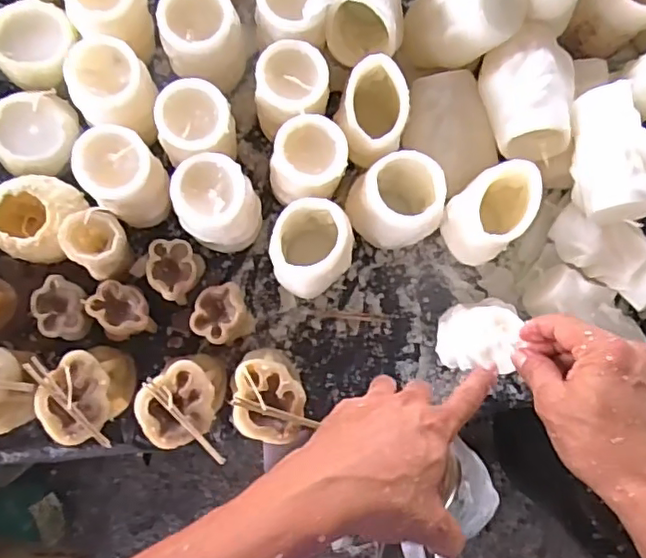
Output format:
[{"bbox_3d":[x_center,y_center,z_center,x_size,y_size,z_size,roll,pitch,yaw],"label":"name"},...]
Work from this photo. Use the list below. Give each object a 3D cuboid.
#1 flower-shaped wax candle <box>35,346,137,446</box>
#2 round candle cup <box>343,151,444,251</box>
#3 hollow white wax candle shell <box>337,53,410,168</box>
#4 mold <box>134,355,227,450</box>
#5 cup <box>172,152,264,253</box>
[{"bbox_3d":[-0.198,0.095,0.506,0.062,0.066,0.080,39,85,1],"label":"flower-shaped wax candle"},{"bbox_3d":[0.067,-0.066,0.538,0.073,0.101,0.069,0,85,-3],"label":"round candle cup"},{"bbox_3d":[0.044,-0.141,0.532,0.052,0.087,0.086,2,85,-3],"label":"hollow white wax candle shell"},{"bbox_3d":[-0.114,0.107,0.522,0.080,0.083,0.073,-41,88,-5],"label":"mold"},{"bbox_3d":[-0.092,-0.062,0.528,0.064,0.110,0.070,0,85,-3],"label":"cup"}]

